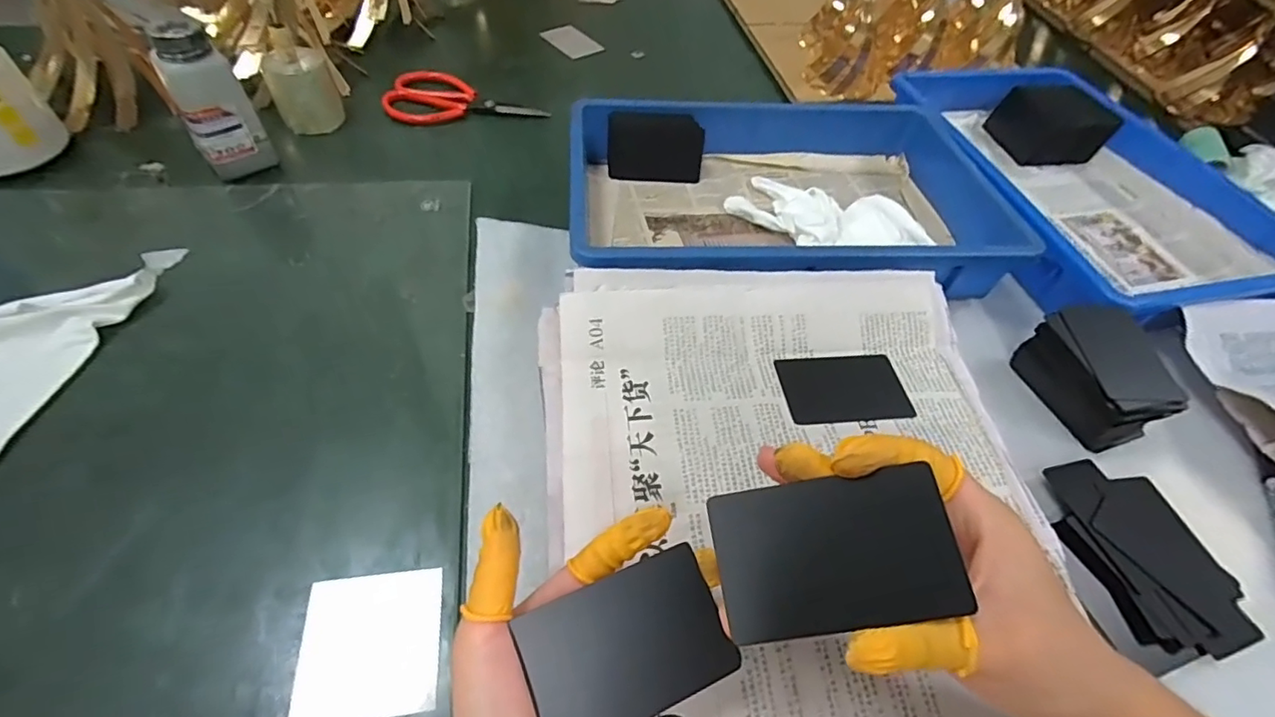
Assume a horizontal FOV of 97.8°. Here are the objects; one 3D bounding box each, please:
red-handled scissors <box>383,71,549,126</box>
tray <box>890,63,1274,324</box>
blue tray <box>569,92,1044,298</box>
[{"bbox_3d":[-0.192,-0.294,0.630,0.174,0.015,0.080,2,53,-6],"label":"red-handled scissors"},{"bbox_3d":[0.445,-0.181,0.576,0.251,0.060,0.364,-10,56,-14],"label":"tray"},{"bbox_3d":[0.131,-0.156,0.520,0.380,0.064,0.254,-2,54,-9],"label":"blue tray"}]

